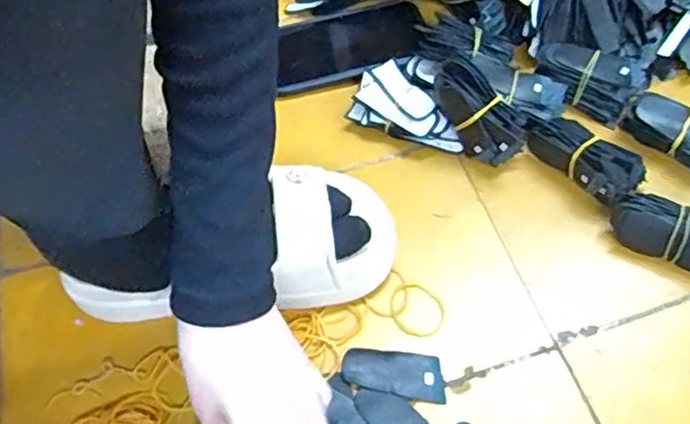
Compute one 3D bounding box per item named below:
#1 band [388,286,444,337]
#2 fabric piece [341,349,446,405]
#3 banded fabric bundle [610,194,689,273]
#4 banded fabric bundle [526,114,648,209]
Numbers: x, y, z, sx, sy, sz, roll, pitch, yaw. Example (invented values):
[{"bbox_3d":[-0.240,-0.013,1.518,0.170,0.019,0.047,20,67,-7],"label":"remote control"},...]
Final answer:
[{"bbox_3d":[0.054,0.075,0.492,0.044,0.004,0.039,28,65,20],"label":"band"},{"bbox_3d":[0.034,0.116,0.466,0.073,0.004,0.033,7,59,8],"label":"fabric piece"},{"bbox_3d":[0.243,0.013,0.478,0.086,0.048,0.042,16,61,14],"label":"banded fabric bundle"},{"bbox_3d":[0.194,-0.041,0.520,0.035,0.042,0.090,-35,62,-16],"label":"banded fabric bundle"}]

